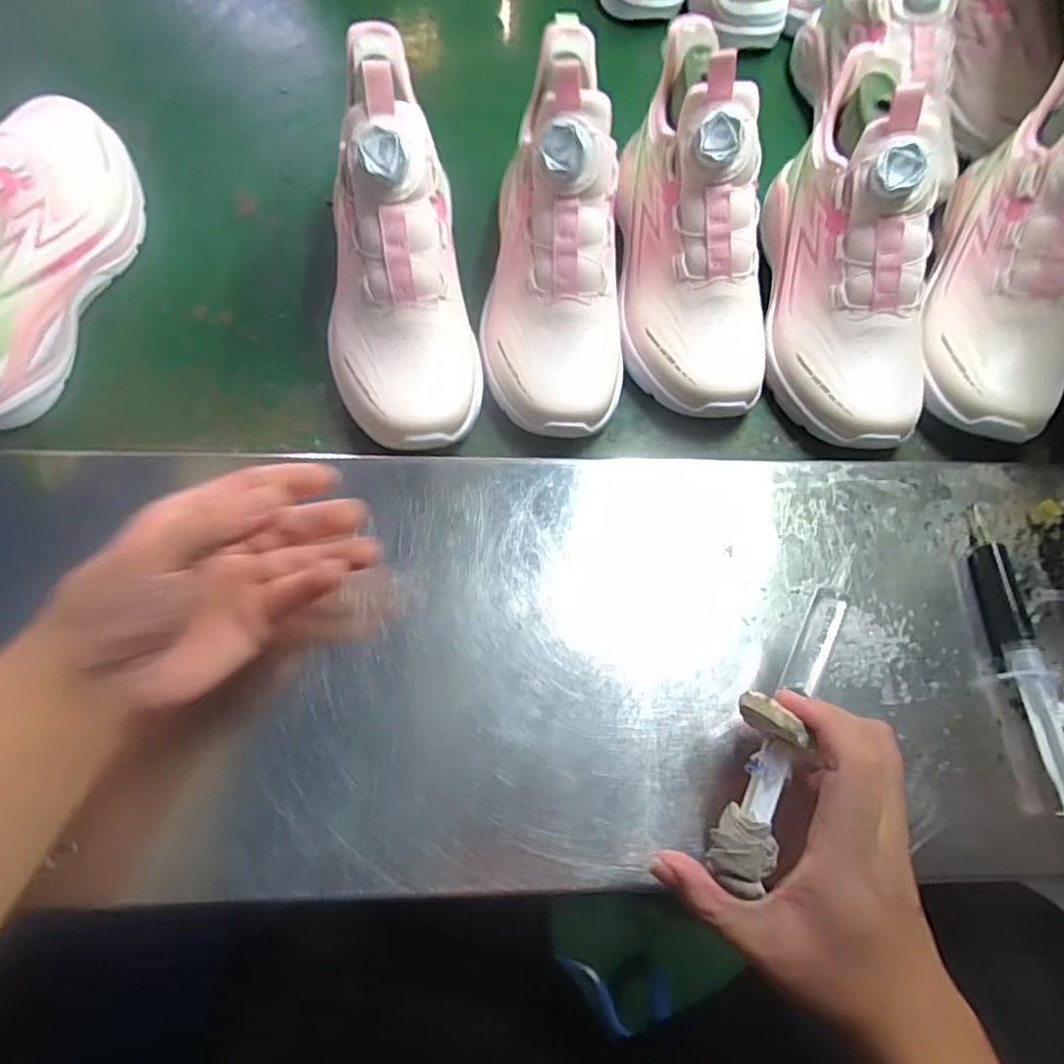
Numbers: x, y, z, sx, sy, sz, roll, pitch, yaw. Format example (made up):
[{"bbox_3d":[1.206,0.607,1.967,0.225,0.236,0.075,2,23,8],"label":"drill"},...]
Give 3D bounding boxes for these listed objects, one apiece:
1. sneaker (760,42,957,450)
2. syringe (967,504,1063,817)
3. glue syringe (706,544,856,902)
[{"bbox_3d":[0.213,-0.187,0.402,0.083,0.131,0.241,0,69,-2],"label":"sneaker"},{"bbox_3d":[0.269,0.063,0.342,0.018,0.021,0.168,2,68,-3],"label":"syringe"},{"bbox_3d":[0.117,0.076,0.279,0.036,0.024,0.161,27,71,8],"label":"glue syringe"}]

